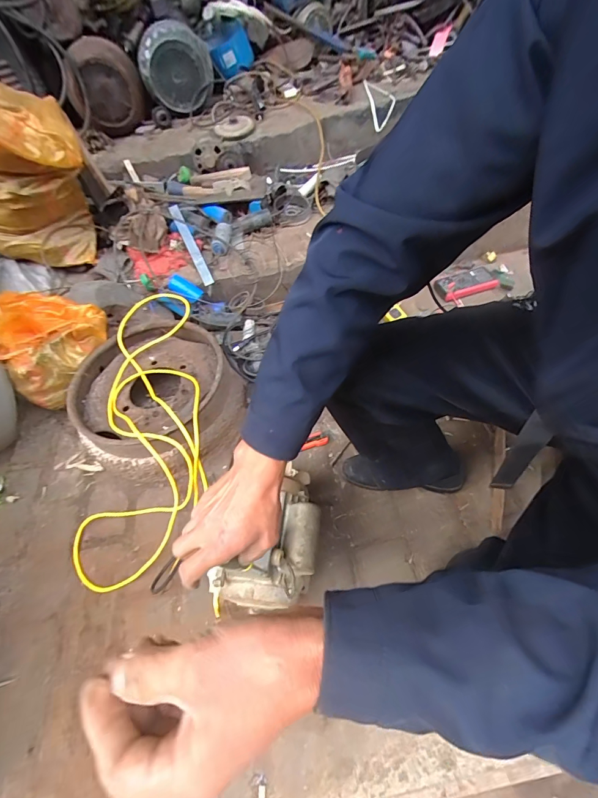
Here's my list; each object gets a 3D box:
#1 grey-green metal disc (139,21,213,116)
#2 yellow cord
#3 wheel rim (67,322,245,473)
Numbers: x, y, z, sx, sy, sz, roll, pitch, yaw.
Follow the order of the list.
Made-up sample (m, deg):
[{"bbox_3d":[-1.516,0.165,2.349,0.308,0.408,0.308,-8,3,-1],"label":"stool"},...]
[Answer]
[{"bbox_3d":[-0.441,-1.193,1.285,0.242,0.220,0.134,-15,55,-2],"label":"grey-green metal disc"},{"bbox_3d":[-0.385,0.099,0.883,0.334,0.165,0.700,-11,55,0],"label":"yellow cord"},{"bbox_3d":[-0.370,-0.010,0.941,0.416,0.165,0.382,-4,56,5],"label":"wheel rim"}]

